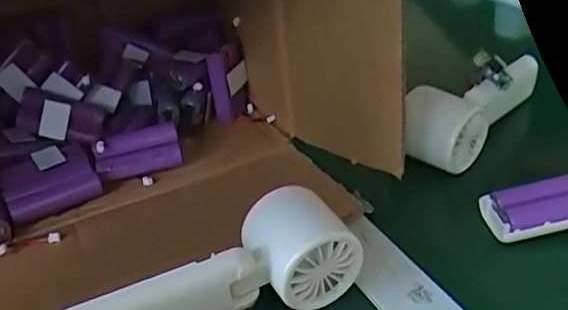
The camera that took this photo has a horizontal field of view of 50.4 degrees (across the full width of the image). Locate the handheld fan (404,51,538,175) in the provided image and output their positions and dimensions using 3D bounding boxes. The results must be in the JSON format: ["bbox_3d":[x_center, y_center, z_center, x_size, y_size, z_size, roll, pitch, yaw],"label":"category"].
[{"bbox_3d":[0.158,-0.048,0.501,0.049,0.060,0.163,21,40,35],"label":"handheld fan"}]

